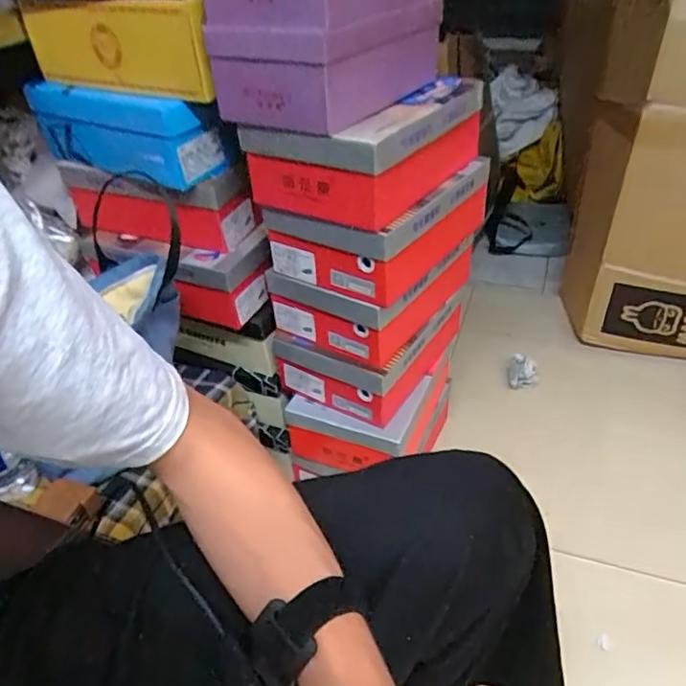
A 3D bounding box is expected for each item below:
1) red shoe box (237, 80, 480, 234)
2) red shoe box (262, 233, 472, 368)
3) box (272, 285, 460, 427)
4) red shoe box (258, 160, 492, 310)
[{"bbox_3d":[0.037,-0.272,0.770,0.227,0.114,0.246,24,45,30],"label":"red shoe box"},{"bbox_3d":[0.047,-0.100,0.920,0.211,0.106,0.266,23,45,29],"label":"red shoe box"},{"bbox_3d":[0.050,-0.008,0.970,0.207,0.110,0.257,23,45,29],"label":"box"},{"bbox_3d":[0.053,-0.186,0.839,0.206,0.125,0.253,27,47,33],"label":"red shoe box"}]

